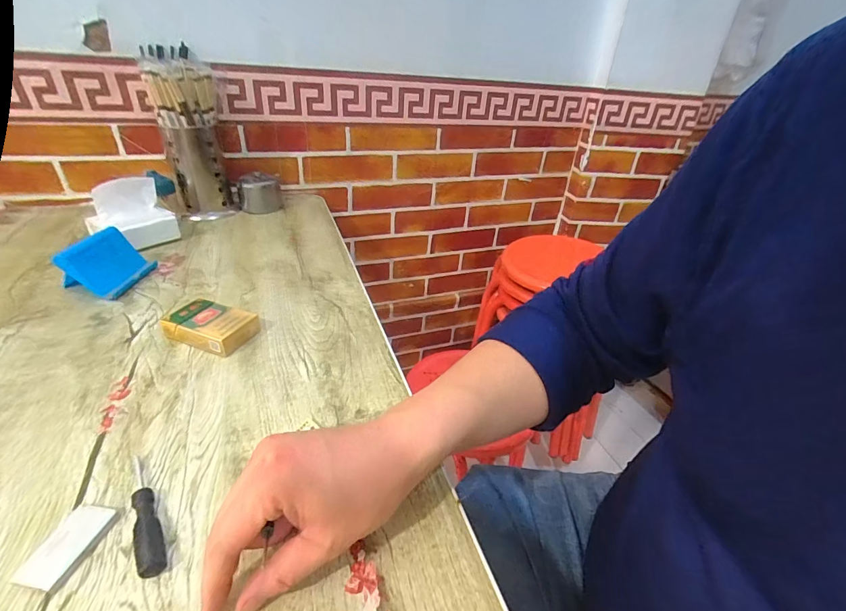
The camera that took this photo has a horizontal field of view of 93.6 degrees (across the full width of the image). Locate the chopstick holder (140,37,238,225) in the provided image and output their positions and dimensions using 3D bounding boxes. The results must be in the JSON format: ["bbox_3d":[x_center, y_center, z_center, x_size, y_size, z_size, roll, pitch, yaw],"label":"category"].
[{"bbox_3d":[-0.412,-0.297,0.713,0.104,0.260,0.110,-18,39,-31],"label":"chopstick holder"}]

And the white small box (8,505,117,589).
[{"bbox_3d":[-0.233,0.156,0.260,0.031,0.005,0.051,7,33,5],"label":"white small box"}]

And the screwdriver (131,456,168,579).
[{"bbox_3d":[-0.197,0.143,0.281,0.014,0.011,0.101,-18,39,-31],"label":"screwdriver"}]

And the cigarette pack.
[{"bbox_3d":[-0.238,0.023,0.451,0.087,0.025,0.056,15,34,17],"label":"cigarette pack"}]

